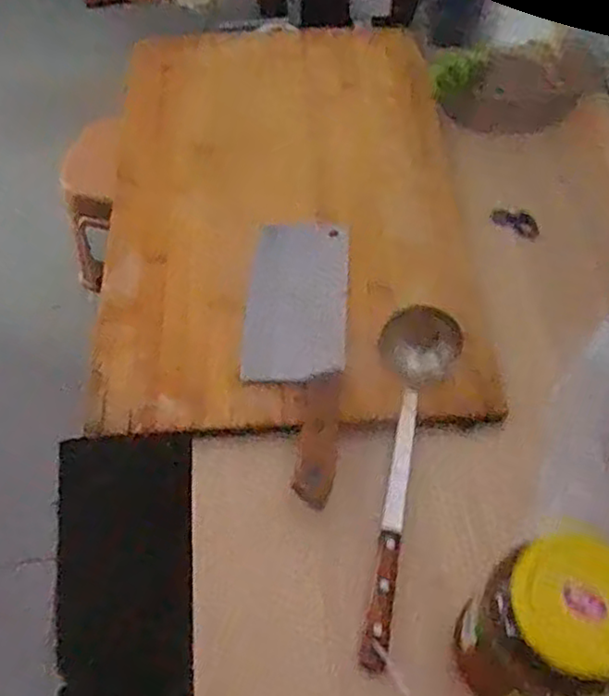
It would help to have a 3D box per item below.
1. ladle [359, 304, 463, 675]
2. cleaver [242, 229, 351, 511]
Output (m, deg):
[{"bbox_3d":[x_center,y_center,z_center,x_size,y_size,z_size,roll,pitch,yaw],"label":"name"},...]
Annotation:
[{"bbox_3d":[0.066,0.095,0.533,0.067,0.061,0.277,15,58,10],"label":"ladle"},{"bbox_3d":[-0.010,0.000,0.597,0.091,0.017,0.272,-3,61,11],"label":"cleaver"}]

